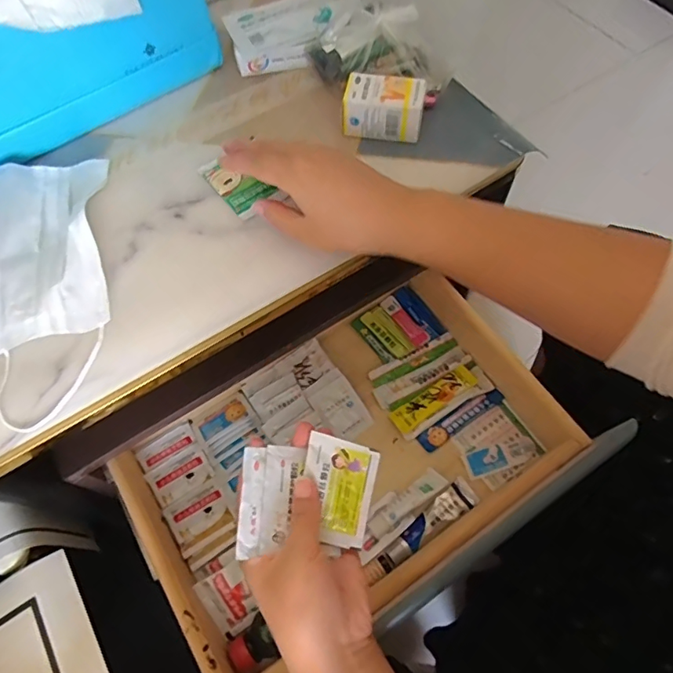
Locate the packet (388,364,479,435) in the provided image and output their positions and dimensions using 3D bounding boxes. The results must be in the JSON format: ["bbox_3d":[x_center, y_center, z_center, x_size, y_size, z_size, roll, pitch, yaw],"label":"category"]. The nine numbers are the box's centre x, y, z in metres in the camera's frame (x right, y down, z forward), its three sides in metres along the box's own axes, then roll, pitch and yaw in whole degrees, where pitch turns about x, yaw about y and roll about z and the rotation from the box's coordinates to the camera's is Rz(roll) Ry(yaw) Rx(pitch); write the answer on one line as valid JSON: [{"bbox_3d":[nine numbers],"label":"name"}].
[{"bbox_3d":[0.114,0.071,0.563,0.109,0.009,0.028,-31,67,-13],"label":"packet"}]

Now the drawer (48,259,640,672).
[{"bbox_3d":[0.004,0.119,0.505,0.433,0.109,0.314,-32,67,-13],"label":"drawer"}]

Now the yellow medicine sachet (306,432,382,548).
[{"bbox_3d":[0.001,0.104,0.329,0.047,0.006,0.065,13,80,-2],"label":"yellow medicine sachet"}]

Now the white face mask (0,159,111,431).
[{"bbox_3d":[-0.218,-0.048,0.362,0.086,0.021,0.219,-12,64,-4],"label":"white face mask"}]

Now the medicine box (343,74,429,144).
[{"bbox_3d":[0.041,-0.198,0.414,0.065,0.033,0.041,8,64,6],"label":"medicine box"}]

